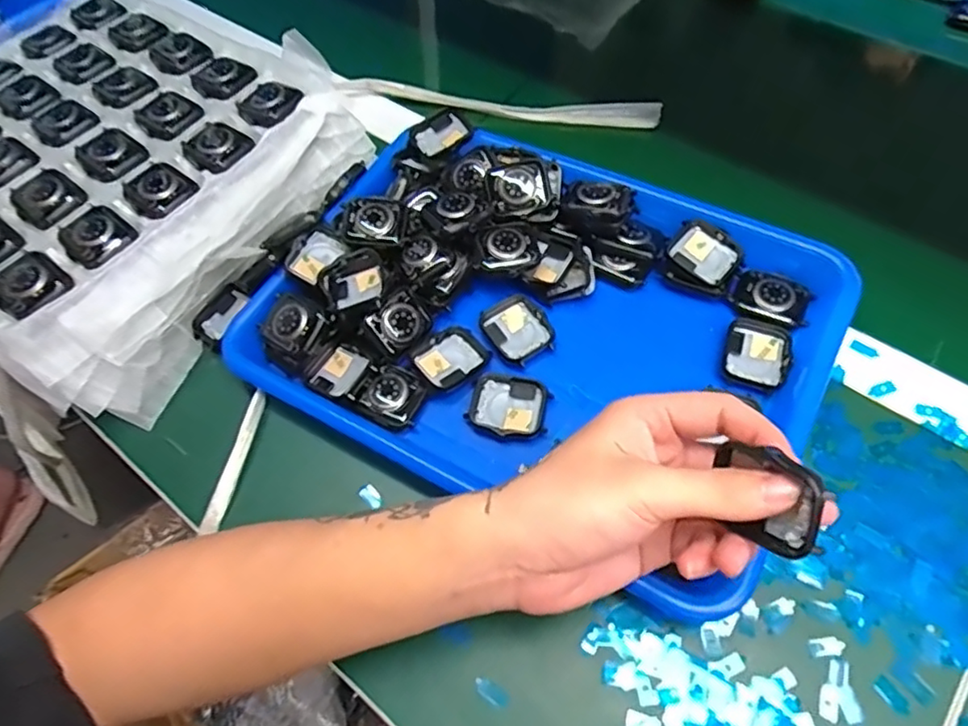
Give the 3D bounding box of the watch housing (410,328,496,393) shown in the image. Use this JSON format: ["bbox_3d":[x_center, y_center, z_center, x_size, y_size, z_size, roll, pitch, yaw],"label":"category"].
[{"bbox_3d":[-0.020,-0.003,0.393,0.044,0.010,0.037,-39,64,-17],"label":"watch housing"}]

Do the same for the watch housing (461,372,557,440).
[{"bbox_3d":[0.016,0.026,0.375,0.046,0.007,0.038,12,61,12],"label":"watch housing"}]

